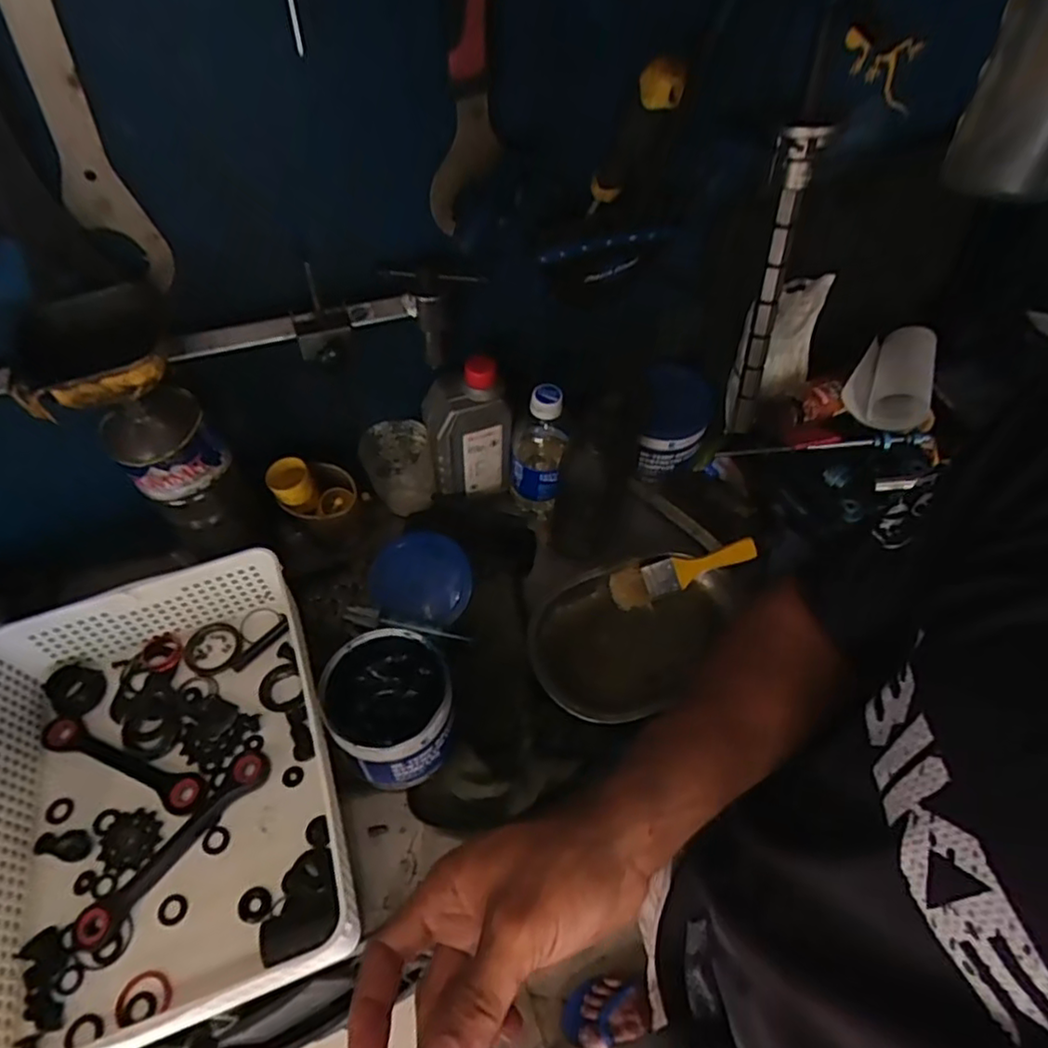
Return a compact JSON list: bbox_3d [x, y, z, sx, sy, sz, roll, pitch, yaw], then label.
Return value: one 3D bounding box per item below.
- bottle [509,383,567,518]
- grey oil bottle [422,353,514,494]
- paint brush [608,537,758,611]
[{"bbox_3d":[0.015,-0.083,0.671,0.057,0.138,0.061,3,55,2],"label":"bottle"},{"bbox_3d":[-0.055,-0.093,0.663,0.080,0.150,0.048,-10,55,-8],"label":"grey oil bottle"},{"bbox_3d":[0.161,0.051,0.664,0.149,0.011,0.041,-14,83,0],"label":"paint brush"}]

